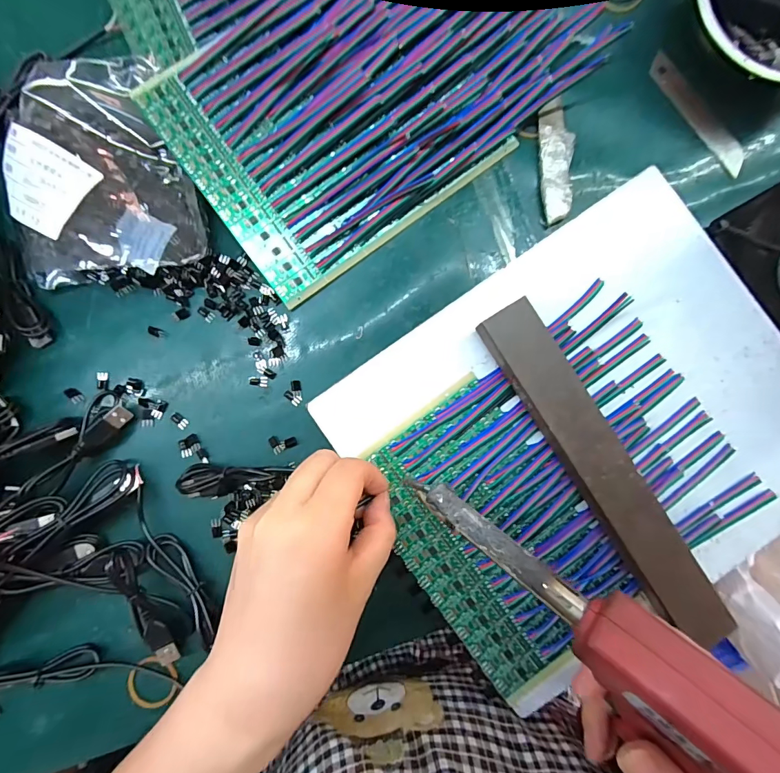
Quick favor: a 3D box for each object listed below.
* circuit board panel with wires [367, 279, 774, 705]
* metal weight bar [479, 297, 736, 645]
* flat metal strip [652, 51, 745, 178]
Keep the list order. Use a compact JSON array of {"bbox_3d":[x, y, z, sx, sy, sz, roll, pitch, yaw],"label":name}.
[{"bbox_3d":[0.095,0.057,0.233,0.190,0.012,0.156,-38,89,-2],"label":"circuit board panel with wires"},{"bbox_3d":[0.116,0.046,0.220,0.033,0.024,0.202,-32,89,-2],"label":"metal weight bar"},{"bbox_3d":[0.211,-0.187,0.275,0.015,0.004,0.096,-36,89,-2],"label":"flat metal strip"}]

